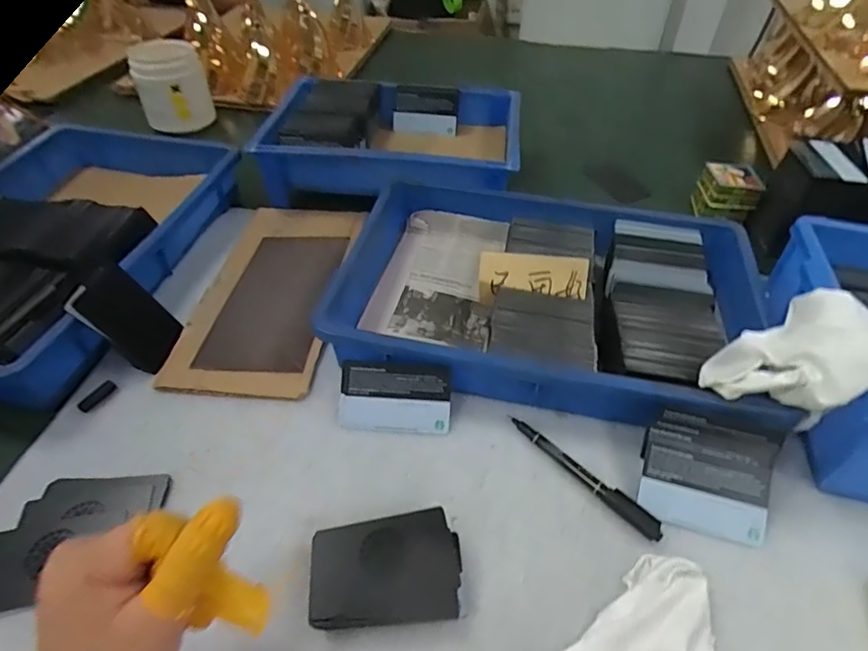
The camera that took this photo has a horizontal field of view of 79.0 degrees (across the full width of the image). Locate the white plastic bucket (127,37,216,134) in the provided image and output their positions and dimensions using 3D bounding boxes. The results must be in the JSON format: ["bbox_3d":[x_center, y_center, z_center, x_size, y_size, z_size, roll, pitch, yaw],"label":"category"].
[{"bbox_3d":[-0.382,-0.342,0.767,0.100,0.117,0.079,-15,49,-17],"label":"white plastic bucket"}]

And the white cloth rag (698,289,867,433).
[{"bbox_3d":[0.274,0.018,0.378,0.144,0.072,0.079,-24,52,-23],"label":"white cloth rag"}]

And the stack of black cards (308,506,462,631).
[{"bbox_3d":[-0.029,0.156,0.333,0.090,0.028,0.063,-4,47,-6],"label":"stack of black cards"}]

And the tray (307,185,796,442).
[{"bbox_3d":[0.102,-0.029,0.486,0.357,0.065,0.245,10,47,7],"label":"tray"}]

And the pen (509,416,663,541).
[{"bbox_3d":[0.110,0.110,0.393,0.129,0.007,0.015,35,54,27],"label":"pen"}]

